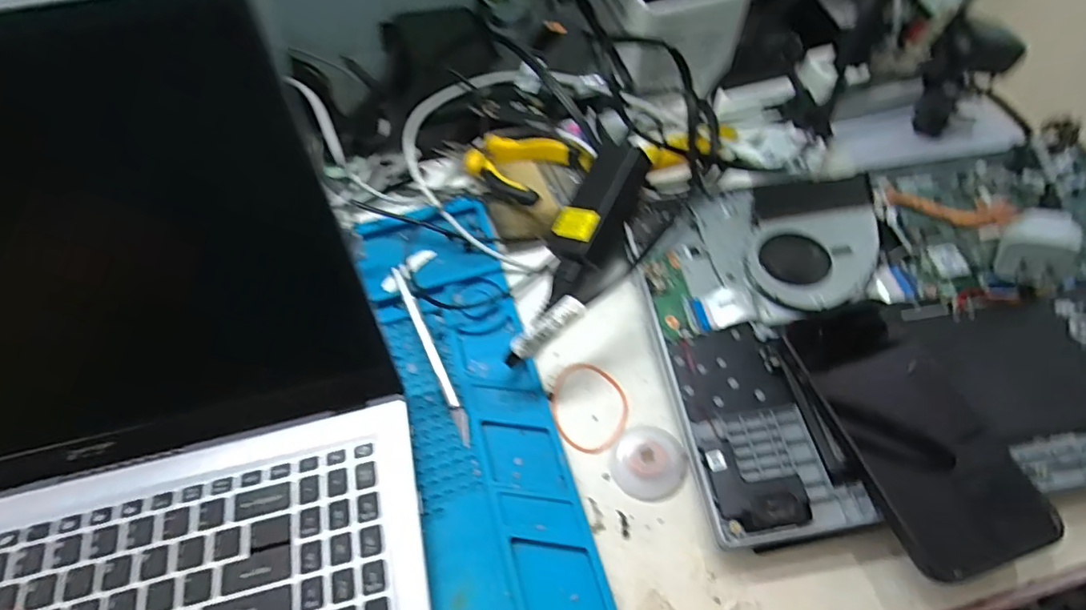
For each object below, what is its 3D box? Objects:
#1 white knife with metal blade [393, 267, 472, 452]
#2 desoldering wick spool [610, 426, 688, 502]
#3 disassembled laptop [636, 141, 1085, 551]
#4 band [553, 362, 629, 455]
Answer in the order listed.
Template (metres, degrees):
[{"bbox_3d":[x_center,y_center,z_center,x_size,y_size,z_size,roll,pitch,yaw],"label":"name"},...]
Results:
[{"bbox_3d":[-0.075,0.031,0.360,0.007,0.008,0.137,-23,60,-12],"label":"white knife with metal blade"},{"bbox_3d":[0.063,0.093,0.322,0.042,0.010,0.044,-1,58,2],"label":"desoldering wick spool"},{"bbox_3d":[0.257,-0.005,0.343,0.367,0.026,0.235,-9,58,-4],"label":"disassembled laptop"},{"bbox_3d":[0.030,0.066,0.346,0.049,0.004,0.060,6,58,7],"label":"band"}]

